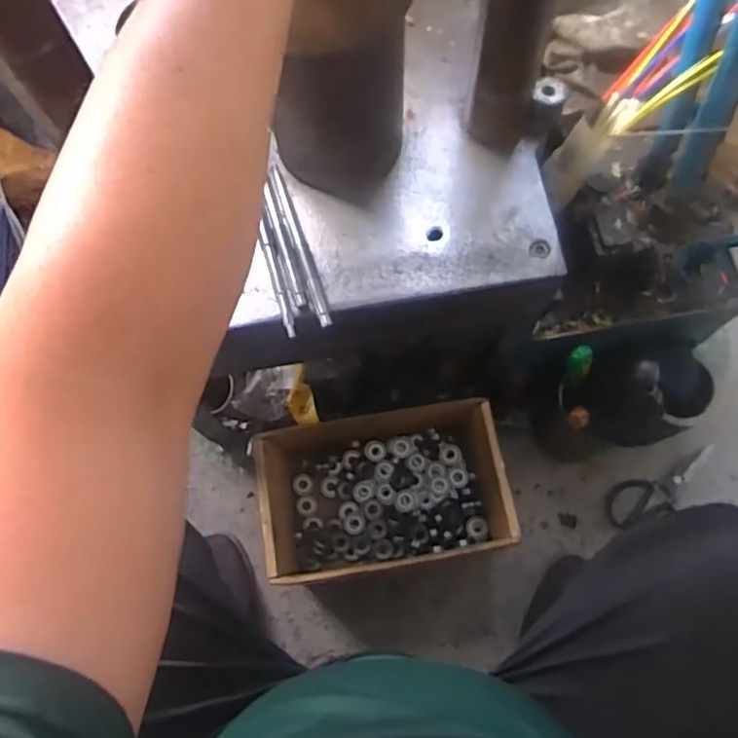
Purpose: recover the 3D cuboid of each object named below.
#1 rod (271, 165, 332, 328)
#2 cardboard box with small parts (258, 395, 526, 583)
[{"bbox_3d":[-0.068,-0.123,0.610,0.013,0.006,0.182,-19,72,-4],"label":"rod"},{"bbox_3d":[0.019,0.169,0.851,0.299,0.170,0.189,-10,71,-1],"label":"cardboard box with small parts"}]

